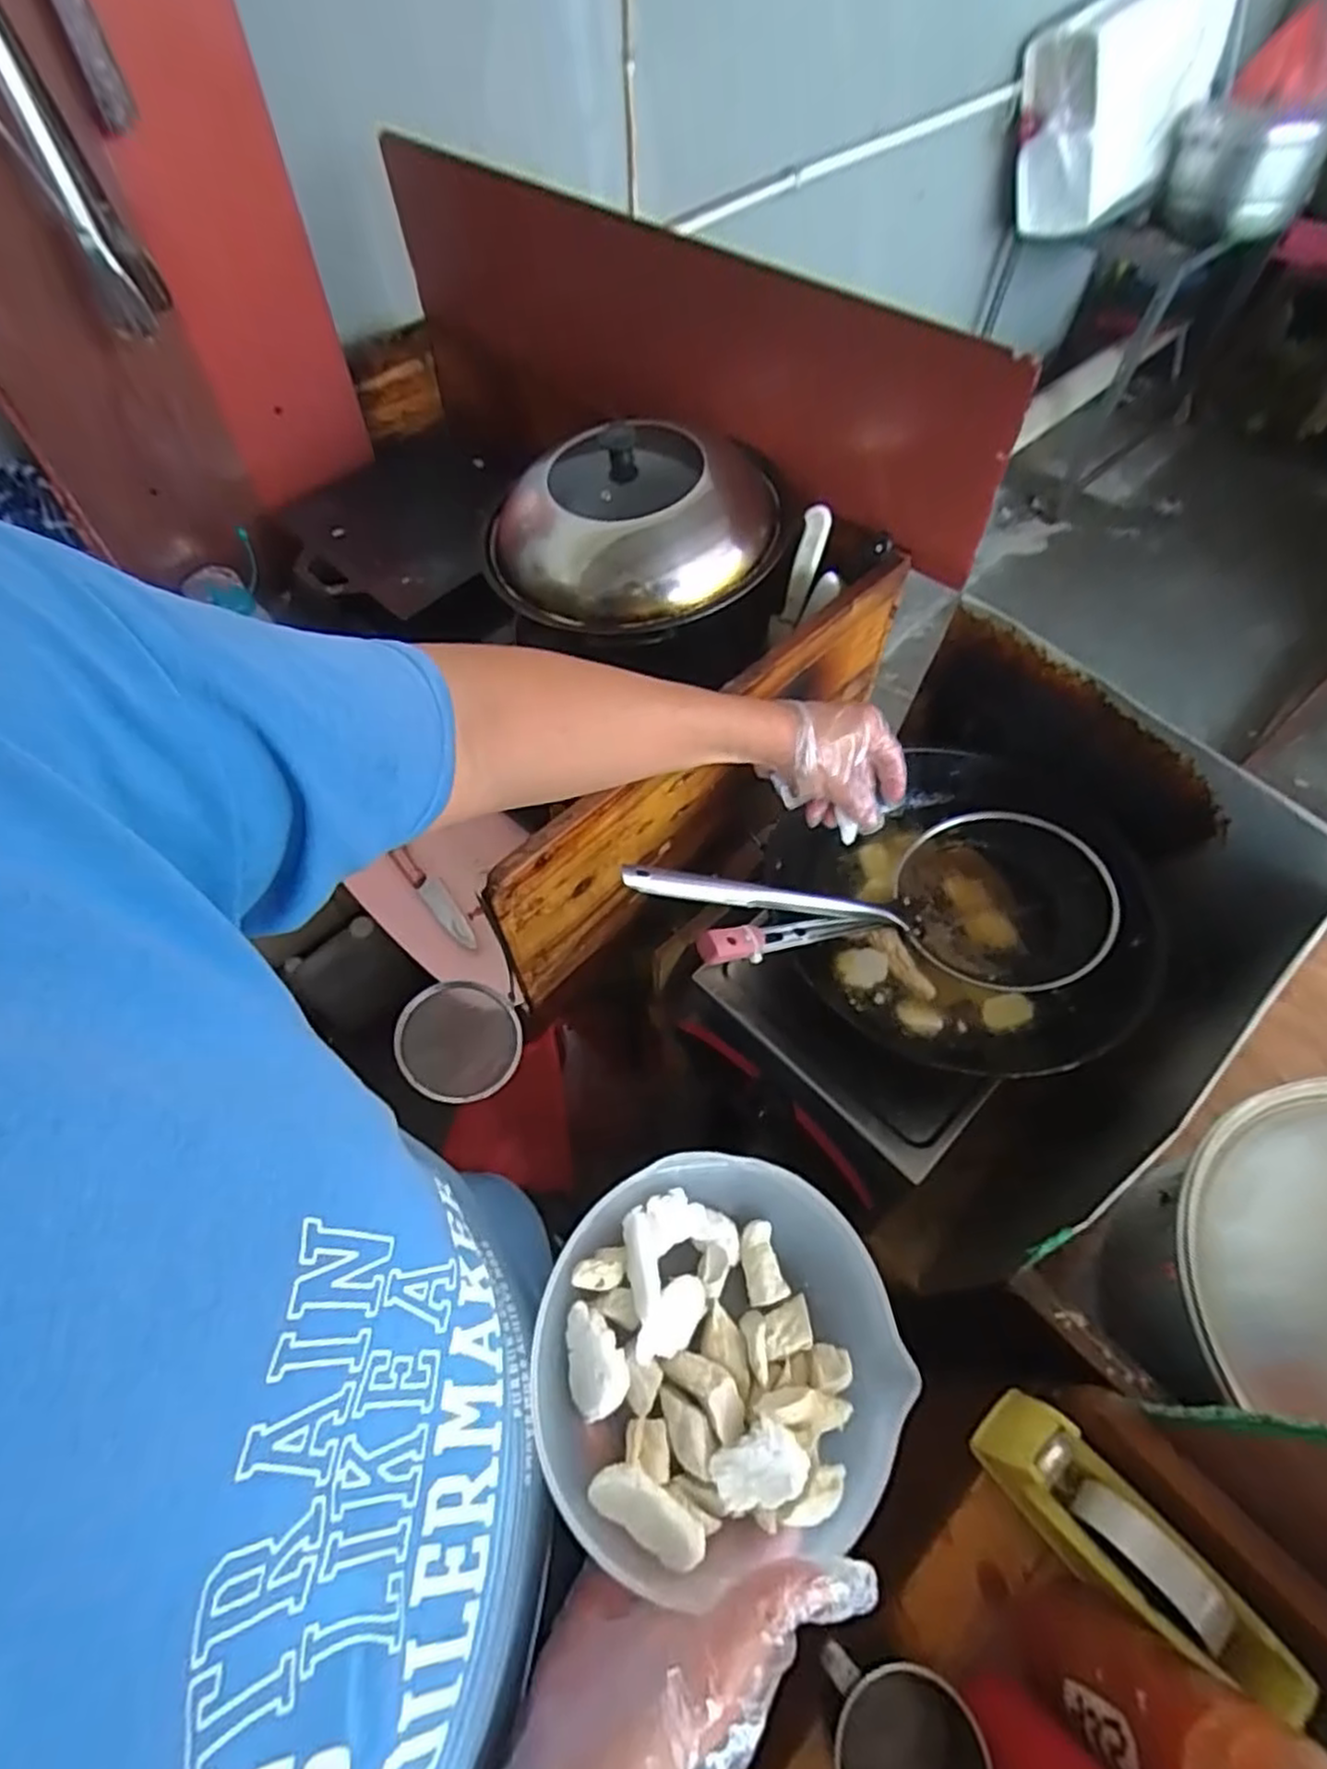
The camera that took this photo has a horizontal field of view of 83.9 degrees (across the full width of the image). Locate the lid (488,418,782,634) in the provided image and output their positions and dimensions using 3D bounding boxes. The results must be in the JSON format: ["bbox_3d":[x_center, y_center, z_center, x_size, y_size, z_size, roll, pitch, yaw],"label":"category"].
[{"bbox_3d":[-0.022,-0.372,0.740,0.300,0.114,0.256,-14,59,-7],"label":"lid"}]

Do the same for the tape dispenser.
[{"bbox_3d":[0.292,0.420,0.467,0.052,0.095,0.183,-40,52,-21],"label":"tape dispenser"}]

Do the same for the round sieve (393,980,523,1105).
[{"bbox_3d":[-0.200,0.155,0.719,0.116,0.023,0.118,-1,58,1],"label":"round sieve"}]

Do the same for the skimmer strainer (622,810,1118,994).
[{"bbox_3d":[0.182,0.009,0.652,0.429,0.080,0.176,-1,57,-15],"label":"skimmer strainer"}]

